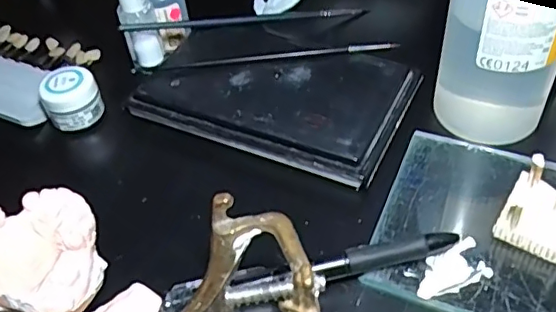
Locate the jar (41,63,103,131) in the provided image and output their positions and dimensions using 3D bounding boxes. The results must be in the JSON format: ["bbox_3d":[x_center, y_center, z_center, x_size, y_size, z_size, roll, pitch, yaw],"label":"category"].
[{"bbox_3d":[-0.124,-0.035,0.347,0.032,0.028,0.027,-26,49,-16],"label":"jar"}]

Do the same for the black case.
[{"bbox_3d":[-0.002,-0.037,0.343,0.148,0.021,0.087,17,51,22],"label":"black case"}]

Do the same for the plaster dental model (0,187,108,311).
[{"bbox_3d":[-0.102,0.044,0.248,0.060,0.027,0.055,-3,48,3],"label":"plaster dental model"}]

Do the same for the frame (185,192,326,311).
[{"bbox_3d":[-0.018,0.067,0.218,0.070,0.070,0.080,3,47,10],"label":"frame"}]

